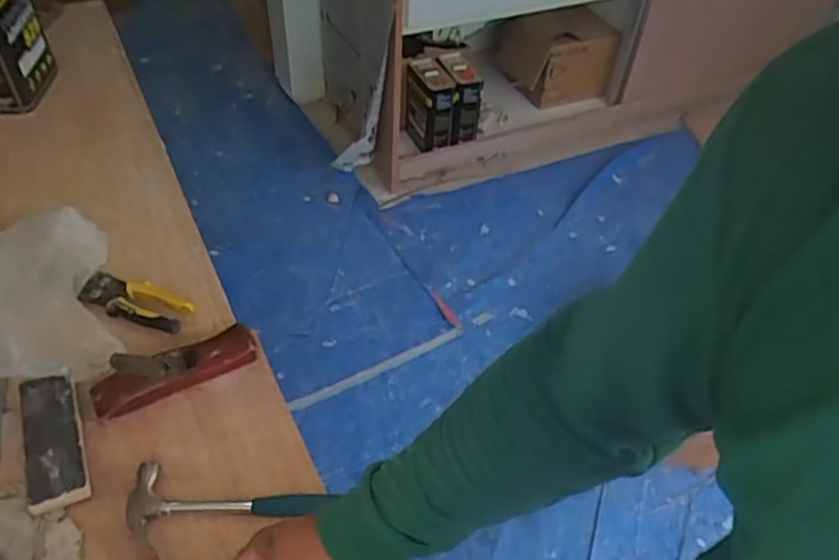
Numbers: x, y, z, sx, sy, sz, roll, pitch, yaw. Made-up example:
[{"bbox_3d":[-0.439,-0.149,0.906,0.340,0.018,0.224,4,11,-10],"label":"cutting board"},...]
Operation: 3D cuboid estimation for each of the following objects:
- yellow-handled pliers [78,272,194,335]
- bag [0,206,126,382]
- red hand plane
[{"bbox_3d":[-0.385,0.026,0.913,0.154,0.033,0.053,18,48,13],"label":"yellow-handled pliers"},{"bbox_3d":[-0.543,0.032,0.870,0.261,0.074,0.284,-15,49,-18],"label":"bag"},{"bbox_3d":[-0.303,0.102,0.830,0.199,0.064,0.064,-21,51,-22],"label":"red hand plane"}]

